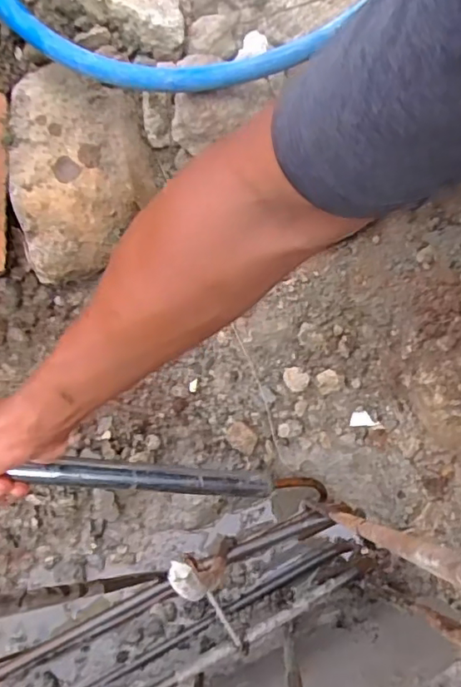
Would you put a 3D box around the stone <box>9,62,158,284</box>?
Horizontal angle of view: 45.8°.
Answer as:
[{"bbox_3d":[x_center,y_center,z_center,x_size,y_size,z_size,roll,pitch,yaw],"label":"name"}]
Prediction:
[{"bbox_3d":[-0.156,-0.176,0.576,0.138,0.079,0.197,1,74,5],"label":"stone"}]

